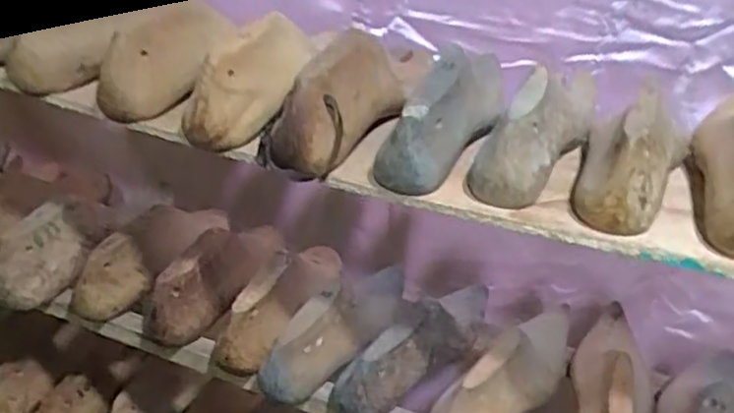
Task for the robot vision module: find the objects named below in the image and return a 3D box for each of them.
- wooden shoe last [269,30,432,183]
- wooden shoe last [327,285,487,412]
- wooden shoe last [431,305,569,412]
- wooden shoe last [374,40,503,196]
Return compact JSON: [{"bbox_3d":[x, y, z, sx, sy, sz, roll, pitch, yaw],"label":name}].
[{"bbox_3d":[-0.009,-0.101,0.538,0.057,0.084,0.234,16,30,18],"label":"wooden shoe last"},{"bbox_3d":[0.060,0.127,0.642,0.060,0.080,0.244,24,33,30],"label":"wooden shoe last"},{"bbox_3d":[0.139,0.149,0.629,0.084,0.089,0.251,23,19,27],"label":"wooden shoe last"},{"bbox_3d":[0.058,-0.074,0.495,0.063,0.064,0.151,19,44,22],"label":"wooden shoe last"}]

